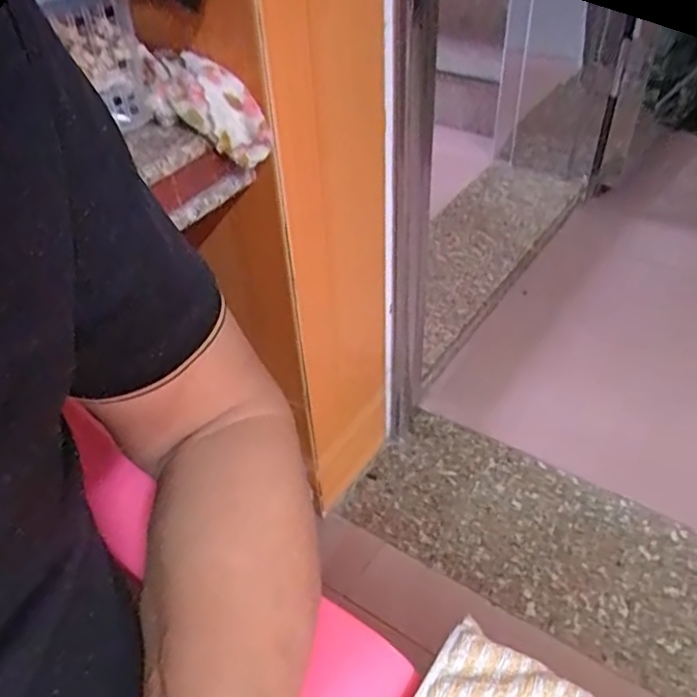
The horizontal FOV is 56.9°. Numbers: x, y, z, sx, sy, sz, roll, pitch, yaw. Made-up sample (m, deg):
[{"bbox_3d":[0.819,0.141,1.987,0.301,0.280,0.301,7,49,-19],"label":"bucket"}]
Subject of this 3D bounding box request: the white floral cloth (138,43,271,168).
[{"bbox_3d":[-0.108,-0.188,0.493,0.113,0.044,0.048,37,51,-1],"label":"white floral cloth"}]

